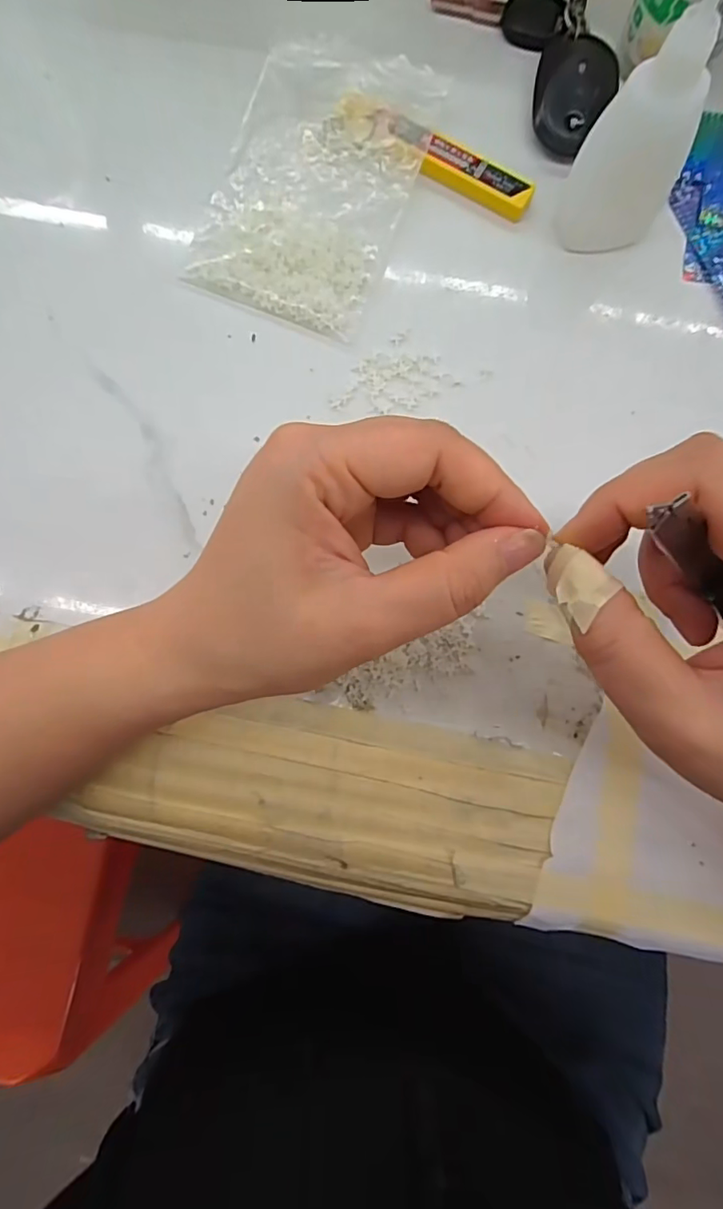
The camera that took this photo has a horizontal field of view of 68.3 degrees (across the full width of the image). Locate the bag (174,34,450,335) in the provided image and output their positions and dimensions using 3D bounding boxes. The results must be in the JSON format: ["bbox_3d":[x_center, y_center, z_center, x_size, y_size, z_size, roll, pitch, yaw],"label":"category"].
[{"bbox_3d":[-0.022,-0.197,0.249,0.086,0.019,0.125,20,84,3],"label":"bag"}]

